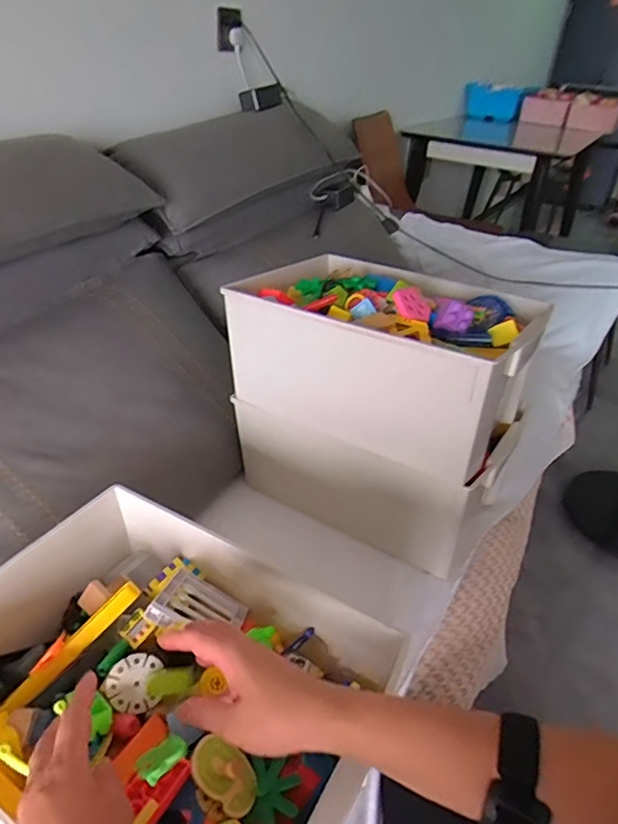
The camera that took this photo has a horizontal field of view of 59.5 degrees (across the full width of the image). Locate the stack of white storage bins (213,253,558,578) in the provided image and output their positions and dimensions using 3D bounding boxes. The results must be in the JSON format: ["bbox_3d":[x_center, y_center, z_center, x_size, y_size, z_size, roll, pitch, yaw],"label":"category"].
[{"bbox_3d":[0.123,-0.030,0.864,0.426,0.343,0.304,22,39,26],"label":"stack of white storage bins"}]

